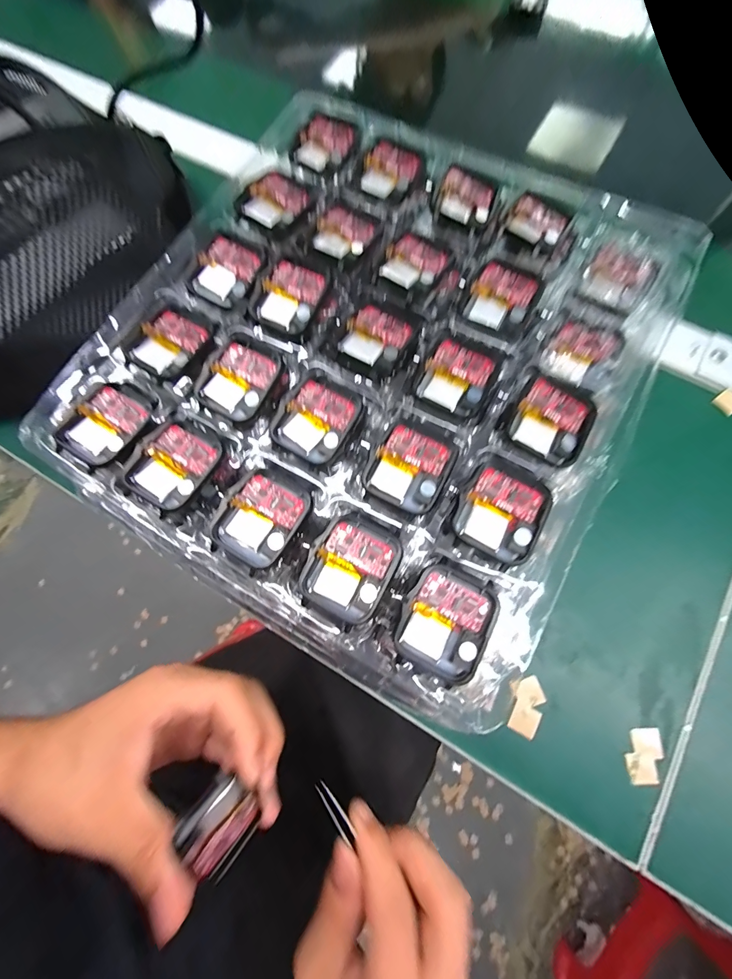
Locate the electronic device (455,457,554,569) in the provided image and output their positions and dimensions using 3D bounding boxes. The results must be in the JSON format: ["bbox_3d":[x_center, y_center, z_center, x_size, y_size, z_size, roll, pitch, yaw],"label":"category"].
[{"bbox_3d":[0.063,0.009,0.166,0.037,0.005,0.043,25,77,8],"label":"electronic device"}]

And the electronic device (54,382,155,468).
[{"bbox_3d":[-0.133,-0.034,0.189,0.034,0.009,0.045,31,78,9],"label":"electronic device"}]

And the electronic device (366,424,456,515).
[{"bbox_3d":[0.021,-0.010,0.174,0.036,0.004,0.038,27,77,9],"label":"electronic device"}]

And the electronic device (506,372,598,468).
[{"bbox_3d":[0.093,-0.034,0.179,0.037,0.004,0.039,32,78,10],"label":"electronic device"}]

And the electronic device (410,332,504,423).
[{"bbox_3d":[0.047,-0.057,0.187,0.035,0.004,0.046,27,77,9],"label":"electronic device"}]

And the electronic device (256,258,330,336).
[{"bbox_3d":[-0.042,-0.108,0.201,0.035,0.005,0.038,26,77,8],"label":"electronic device"}]

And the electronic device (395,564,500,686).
[{"bbox_3d":[0.035,0.058,0.158,0.037,0.006,0.043,27,77,9],"label":"electronic device"}]

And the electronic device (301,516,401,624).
[{"bbox_3d":[-0.007,0.036,0.165,0.037,0.006,0.042,26,77,8],"label":"electronic device"}]

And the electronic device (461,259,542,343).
[{"bbox_3d":[0.075,-0.104,0.198,0.035,0.006,0.041,29,78,9],"label":"electronic device"}]

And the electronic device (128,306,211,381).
[{"bbox_3d":[-0.109,-0.081,0.200,0.033,0.004,0.039,35,79,10],"label":"electronic device"}]

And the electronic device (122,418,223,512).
[{"bbox_3d":[-0.095,-0.014,0.181,0.036,0.008,0.045,28,78,9],"label":"electronic device"}]

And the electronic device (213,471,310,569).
[{"bbox_3d":[-0.050,0.014,0.170,0.035,0.004,0.041,31,78,9],"label":"electronic device"}]

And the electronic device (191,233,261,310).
[{"bbox_3d":[-0.081,-0.128,0.208,0.033,0.006,0.037,31,78,9],"label":"electronic device"}]

